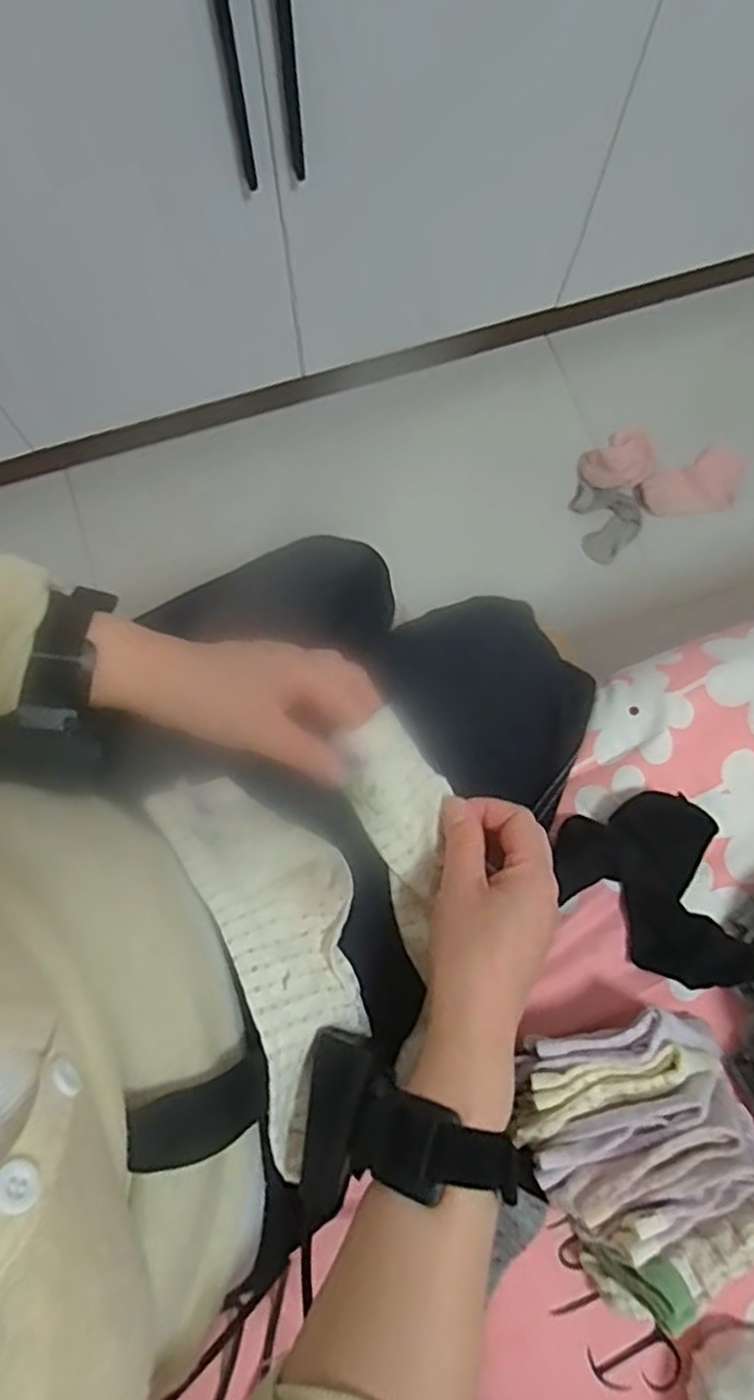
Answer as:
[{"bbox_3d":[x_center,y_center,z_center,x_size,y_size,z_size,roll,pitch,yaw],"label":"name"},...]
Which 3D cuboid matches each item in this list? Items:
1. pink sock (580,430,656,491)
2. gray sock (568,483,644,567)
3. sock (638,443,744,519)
[{"bbox_3d":[0.371,-0.363,1.065,0.130,0.030,0.082,-38,80,-8],"label":"pink sock"},{"bbox_3d":[0.346,-0.266,1.051,0.091,0.026,0.125,-12,78,-3],"label":"gray sock"},{"bbox_3d":[0.479,-0.319,1.070,0.162,0.038,0.097,-27,79,-6],"label":"sock"}]

